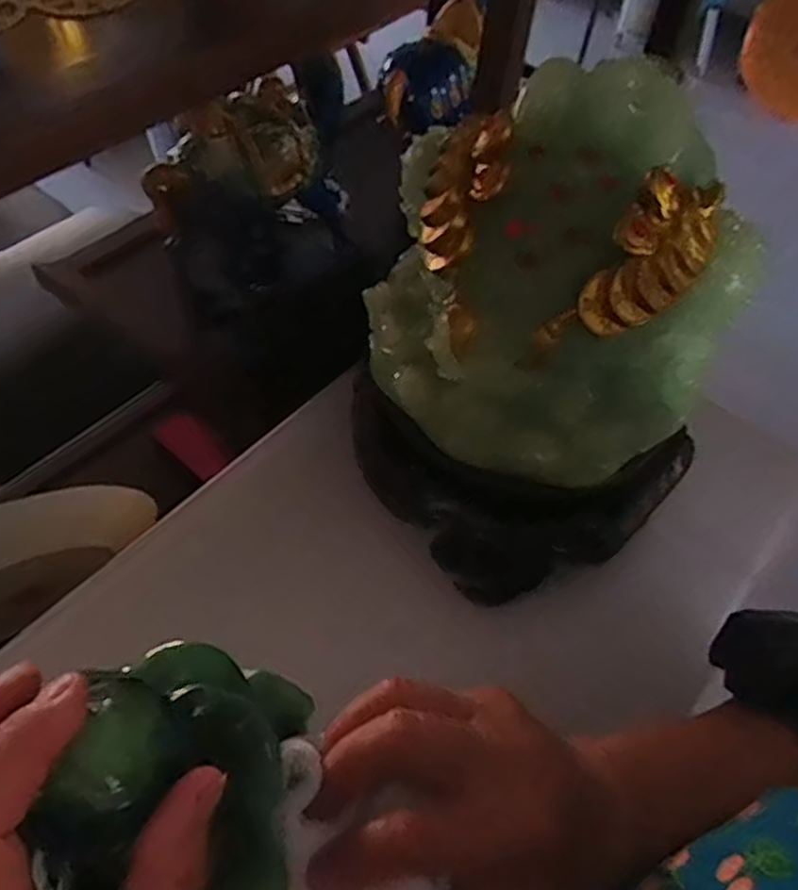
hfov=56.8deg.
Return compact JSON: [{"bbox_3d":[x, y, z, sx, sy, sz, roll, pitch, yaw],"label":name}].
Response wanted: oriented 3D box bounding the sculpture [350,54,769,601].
[{"bbox_3d":[0.082,-0.061,0.434,0.186,0.236,0.184,-17,56,-16],"label":"sculpture"}]

